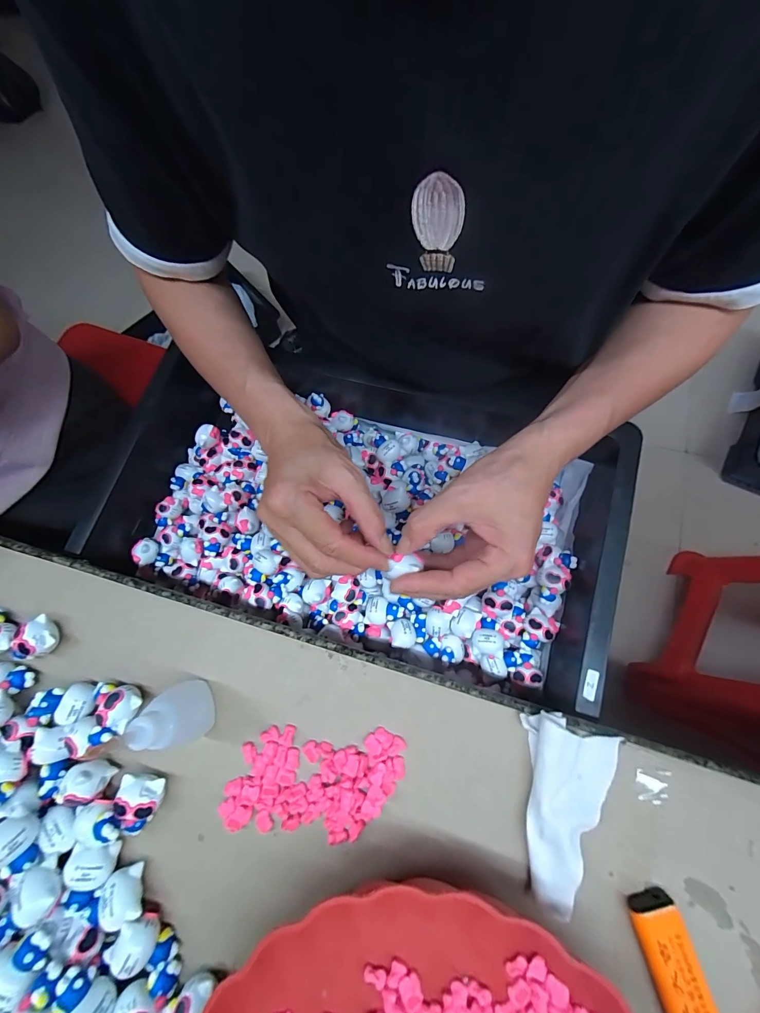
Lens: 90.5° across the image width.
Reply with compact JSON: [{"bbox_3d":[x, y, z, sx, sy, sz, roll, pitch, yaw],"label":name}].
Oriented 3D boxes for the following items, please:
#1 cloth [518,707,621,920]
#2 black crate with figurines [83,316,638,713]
[{"bbox_3d":[0.113,0.173,0.215,0.053,0.021,0.095,2,74,7],"label":"cloth"},{"bbox_3d":[-0.024,-0.009,0.357,0.440,0.093,0.251,15,76,10],"label":"black crate with figurines"}]

